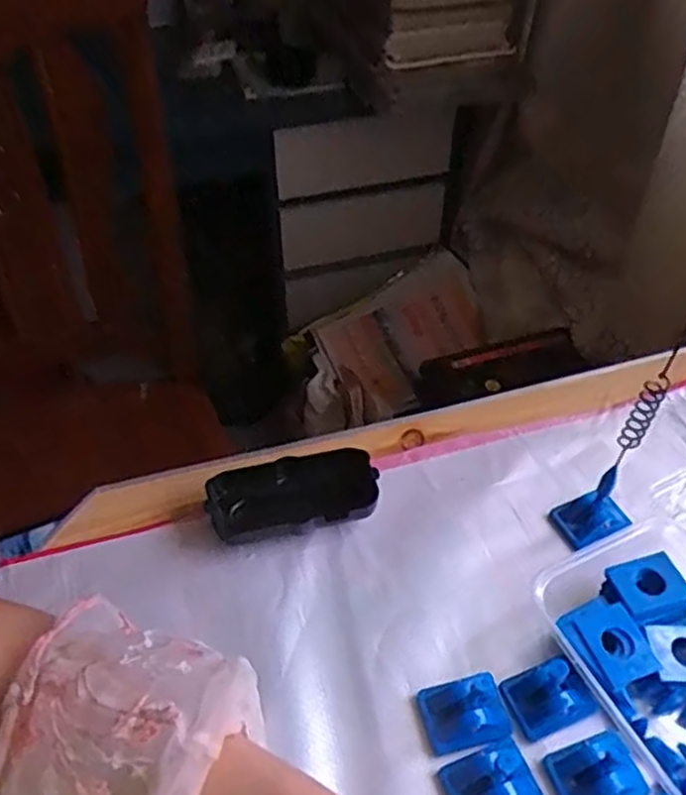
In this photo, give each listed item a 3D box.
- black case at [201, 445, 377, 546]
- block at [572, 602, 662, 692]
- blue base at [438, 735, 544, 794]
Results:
[{"bbox_3d":[-0.033,0.065,0.463,0.107,0.024,0.049,-10,47,-10],"label":"black case"},{"bbox_3d":[0.153,0.137,0.393,0.033,0.004,0.042,-16,48,-15],"label":"block"},{"bbox_3d":[0.074,0.192,0.352,0.043,0.018,0.034,-17,48,-16],"label":"blue base"}]

